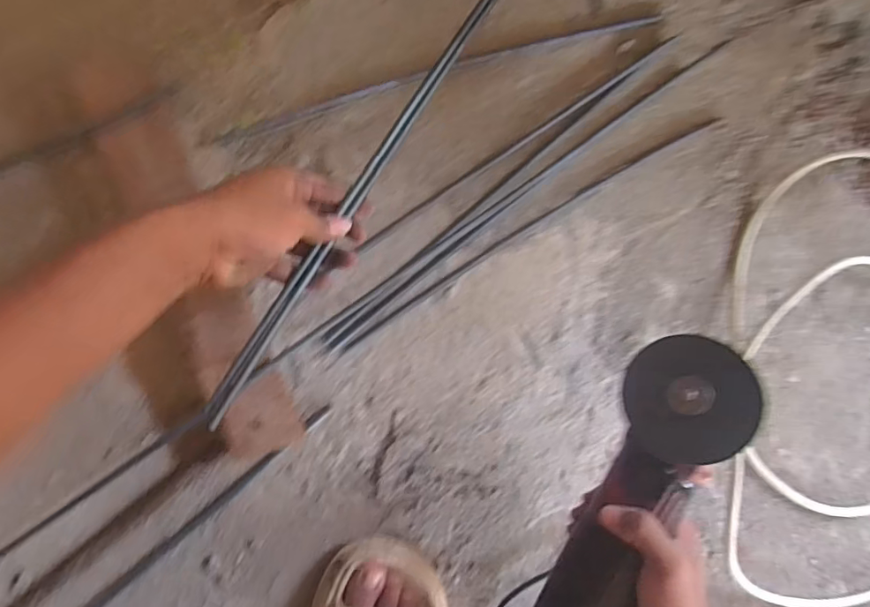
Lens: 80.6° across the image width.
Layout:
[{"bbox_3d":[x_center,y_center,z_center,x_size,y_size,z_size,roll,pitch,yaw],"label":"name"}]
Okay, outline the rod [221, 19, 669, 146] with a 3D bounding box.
[{"bbox_3d":[0.018,-0.234,0.520,0.469,0.010,0.015,-19,91,-9],"label":"rod"}]

